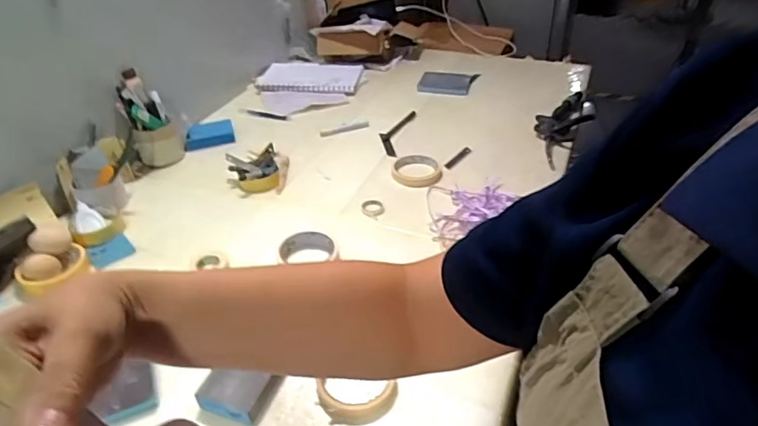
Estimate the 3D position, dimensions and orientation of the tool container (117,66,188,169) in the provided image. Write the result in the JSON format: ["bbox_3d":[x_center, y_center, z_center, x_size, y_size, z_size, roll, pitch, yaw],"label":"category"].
[{"bbox_3d":[-0.449,-0.179,1.027,0.096,0.168,0.086,-17,41,-19],"label":"tool container"}]

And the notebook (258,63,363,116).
[{"bbox_3d":[-0.185,-0.321,1.304,0.251,0.022,0.264,6,39,9],"label":"notebook"}]

